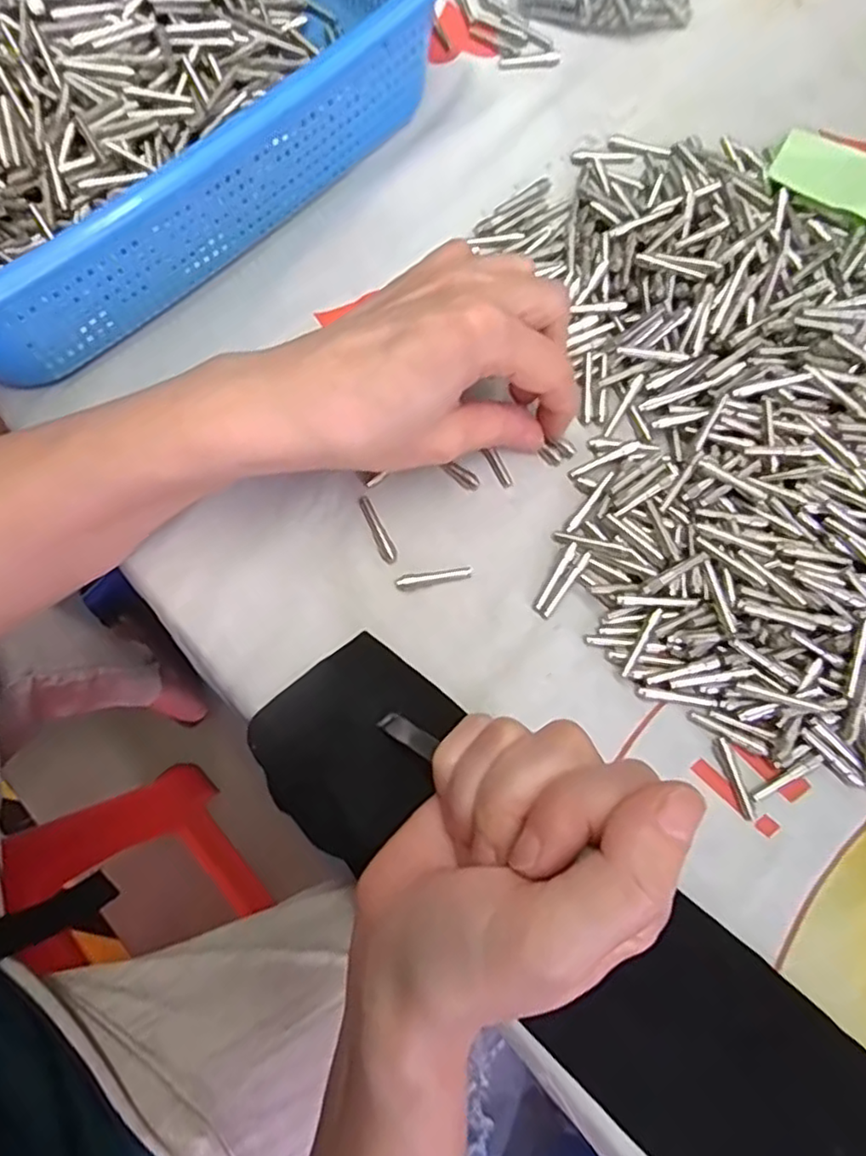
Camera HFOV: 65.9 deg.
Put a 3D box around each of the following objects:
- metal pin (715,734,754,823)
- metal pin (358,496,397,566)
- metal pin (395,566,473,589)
[{"bbox_3d":[0.108,0.071,0.238,0.005,0.004,0.029,-18,76,-3],"label":"metal pin"},{"bbox_3d":[-0.022,-0.019,0.265,0.006,0.004,0.029,-27,77,-5],"label":"metal pin"},{"bbox_3d":[0.001,-0.001,0.260,0.029,0.004,0.005,-12,76,-1],"label":"metal pin"}]

